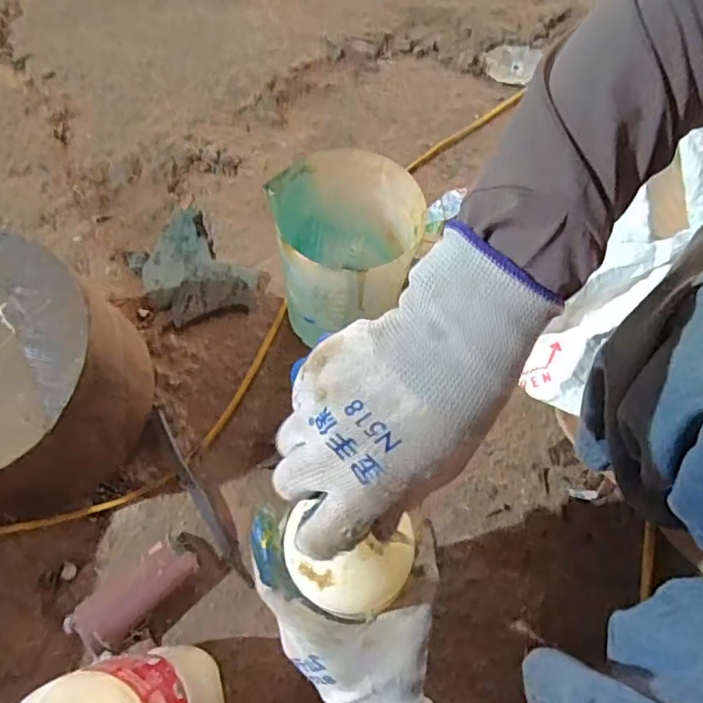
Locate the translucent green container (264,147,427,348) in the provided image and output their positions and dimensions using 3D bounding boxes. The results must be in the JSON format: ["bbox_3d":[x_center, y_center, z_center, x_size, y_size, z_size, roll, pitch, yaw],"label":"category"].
[{"bbox_3d":[-0.006,-0.090,0.583,0.133,0.187,0.129,14,65,4],"label":"translucent green container"}]

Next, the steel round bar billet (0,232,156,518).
[{"bbox_3d":[-0.339,0.029,0.556,0.230,0.157,0.218,0,65,0],"label":"steel round bar billet"}]

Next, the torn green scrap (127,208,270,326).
[{"bbox_3d":[-0.197,-0.100,0.695,0.173,0.032,0.121,39,69,15],"label":"torn green scrap"}]

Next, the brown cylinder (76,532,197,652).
[{"bbox_3d":[-0.203,0.227,0.536,0.119,0.041,0.056,-41,72,-17],"label":"brown cylinder"}]

